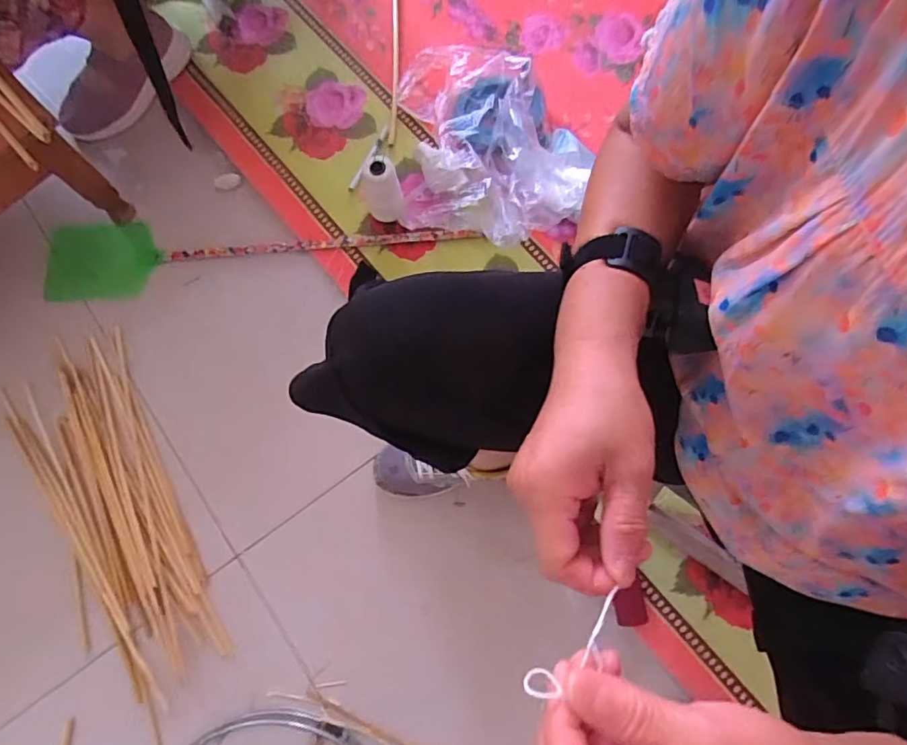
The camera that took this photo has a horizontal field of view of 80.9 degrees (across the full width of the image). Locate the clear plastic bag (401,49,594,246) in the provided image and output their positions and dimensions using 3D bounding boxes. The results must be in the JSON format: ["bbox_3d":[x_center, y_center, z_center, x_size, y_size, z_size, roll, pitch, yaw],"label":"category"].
[{"bbox_3d":[0.055,-0.368,0.825,0.265,0.125,0.335,-3,77,0],"label":"clear plastic bag"}]

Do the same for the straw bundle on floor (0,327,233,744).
[{"bbox_3d":[-0.490,0.226,0.746,0.222,0.024,0.557,-21,78,-4],"label":"straw bundle on floor"}]

